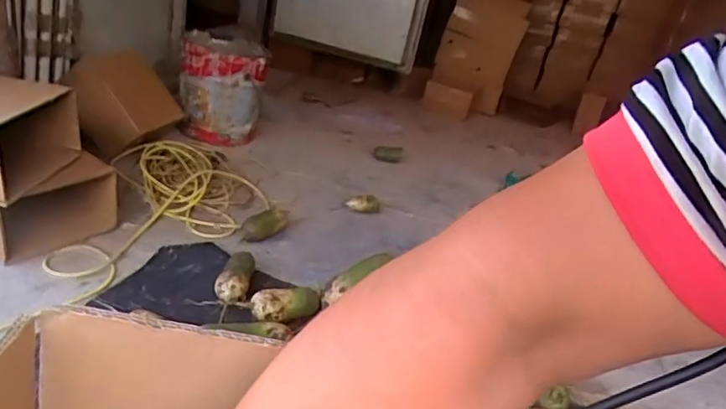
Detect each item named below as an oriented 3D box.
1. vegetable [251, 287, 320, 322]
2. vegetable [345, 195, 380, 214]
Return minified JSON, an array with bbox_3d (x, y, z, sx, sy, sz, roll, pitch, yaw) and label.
[{"bbox_3d":[-0.148,0.191,1.049,0.136,0.049,0.051,-4,30,-19],"label":"vegetable"},{"bbox_3d":[0.001,-0.005,1.463,0.091,0.040,0.056,-7,31,-23],"label":"vegetable"}]

